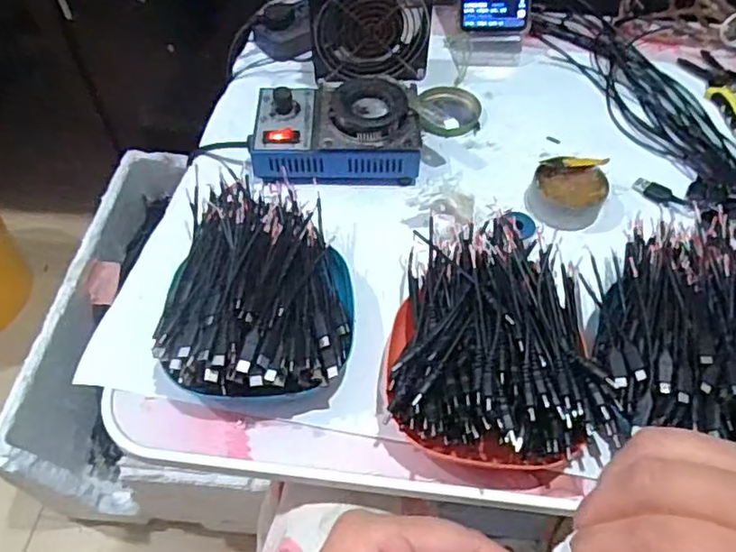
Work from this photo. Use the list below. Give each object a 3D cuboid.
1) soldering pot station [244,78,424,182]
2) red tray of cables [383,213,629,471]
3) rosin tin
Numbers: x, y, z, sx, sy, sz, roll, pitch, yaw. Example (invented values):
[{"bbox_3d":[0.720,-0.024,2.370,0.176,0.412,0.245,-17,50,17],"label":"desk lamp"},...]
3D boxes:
[{"bbox_3d":[-0.028,-0.136,0.566,0.150,0.051,0.104,-4,55,-3],"label":"soldering pot station"},{"bbox_3d":[0.092,0.037,0.433,0.143,0.065,0.175,8,55,5],"label":"red tray of cables"},{"bbox_3d":[0.176,-0.073,0.549,0.063,0.031,0.059,0,55,0],"label":"rosin tin"}]

